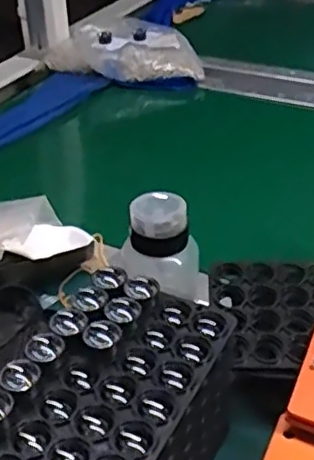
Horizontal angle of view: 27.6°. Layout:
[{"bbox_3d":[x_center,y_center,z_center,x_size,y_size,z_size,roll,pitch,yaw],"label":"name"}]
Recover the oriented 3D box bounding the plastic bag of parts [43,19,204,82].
[{"bbox_3d":[-0.056,-0.292,1.024,0.256,0.048,0.171,1,36,5],"label":"plastic bag of parts"}]

